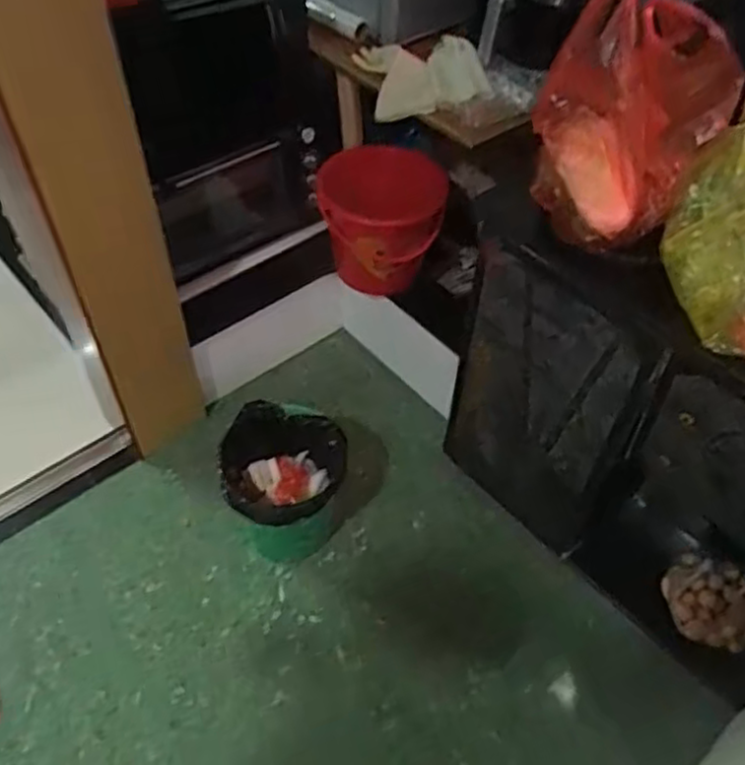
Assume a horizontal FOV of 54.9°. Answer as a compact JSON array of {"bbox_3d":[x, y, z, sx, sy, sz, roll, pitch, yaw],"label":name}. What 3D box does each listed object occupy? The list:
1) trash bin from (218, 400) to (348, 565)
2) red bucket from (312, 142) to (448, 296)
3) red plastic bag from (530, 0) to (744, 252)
[{"bbox_3d":[-0.186,0.206,1.505,0.225,0.282,0.241,6,54,3],"label":"trash bin"},{"bbox_3d":[0.021,-0.380,1.684,0.283,0.236,0.275,1,54,-1],"label":"red bucket"},{"bbox_3d":[0.351,-0.358,0.949,0.248,0.320,0.163,-23,58,-17],"label":"red plastic bag"}]

